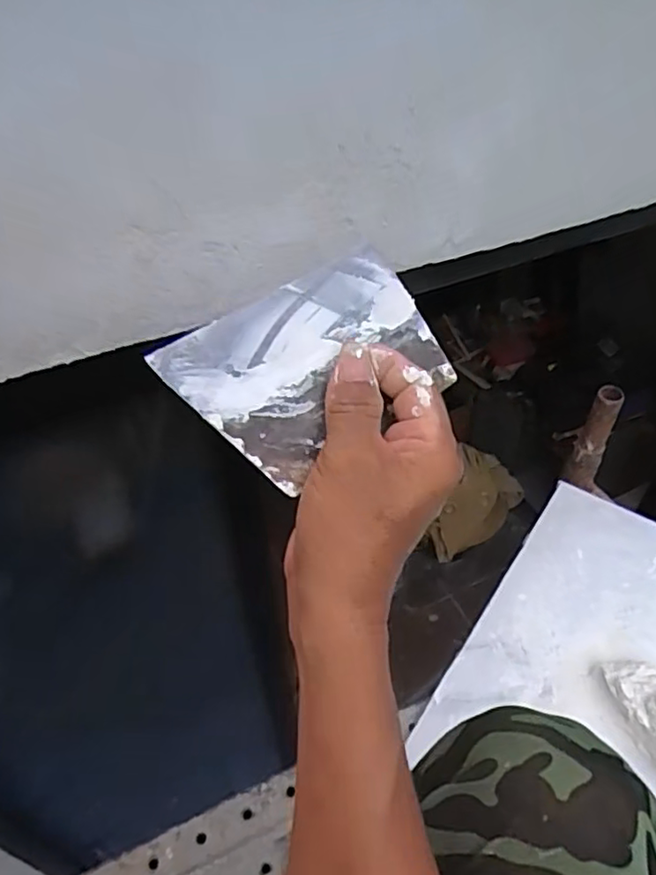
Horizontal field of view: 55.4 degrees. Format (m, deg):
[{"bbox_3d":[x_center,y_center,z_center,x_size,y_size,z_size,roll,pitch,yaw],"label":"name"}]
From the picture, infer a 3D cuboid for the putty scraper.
[{"bbox_3d":[-0.006,-0.037,0.313,0.134,0.008,0.087,-34,86,-24],"label":"putty scraper"}]

